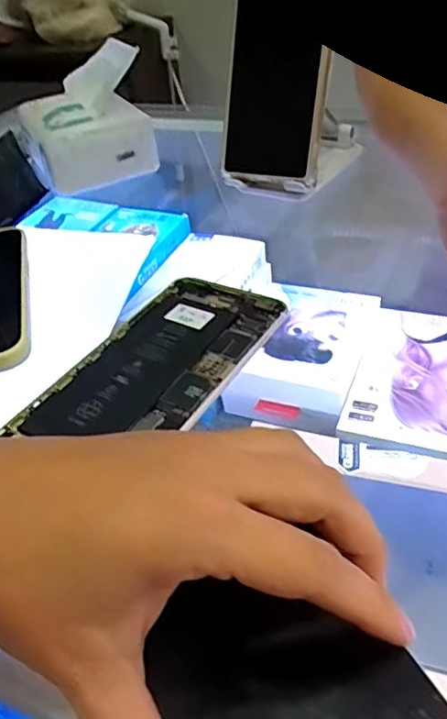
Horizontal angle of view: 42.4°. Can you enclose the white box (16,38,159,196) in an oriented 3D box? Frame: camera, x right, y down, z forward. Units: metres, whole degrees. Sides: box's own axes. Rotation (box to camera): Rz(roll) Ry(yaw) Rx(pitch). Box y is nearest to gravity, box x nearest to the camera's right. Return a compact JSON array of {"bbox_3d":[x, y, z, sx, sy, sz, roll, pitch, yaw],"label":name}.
[{"bbox_3d":[-0.119,-0.214,0.508,0.107,0.082,0.113,-18,41,-13],"label":"white box"}]

